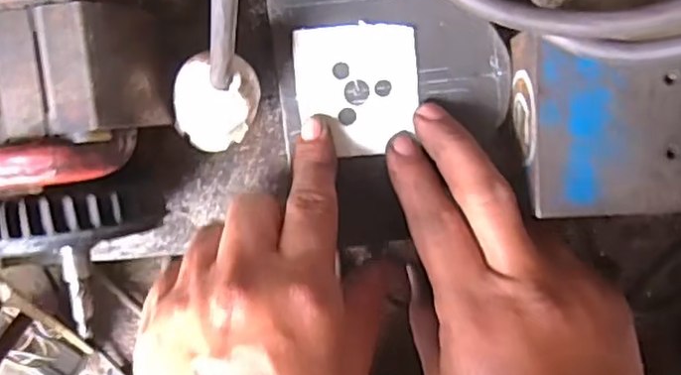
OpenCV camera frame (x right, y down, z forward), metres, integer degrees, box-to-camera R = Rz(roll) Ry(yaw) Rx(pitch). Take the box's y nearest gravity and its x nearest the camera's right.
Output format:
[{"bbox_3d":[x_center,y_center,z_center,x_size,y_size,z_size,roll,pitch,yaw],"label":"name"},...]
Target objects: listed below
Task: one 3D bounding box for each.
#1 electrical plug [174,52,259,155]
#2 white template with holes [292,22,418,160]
[{"bbox_3d":[-0.052,-0.034,0.279,0.033,0.025,0.039,12,92,-1],"label":"electrical plug"},{"bbox_3d":[0.008,-0.044,0.307,0.054,0.004,0.058,-4,99,-2],"label":"white template with holes"}]

